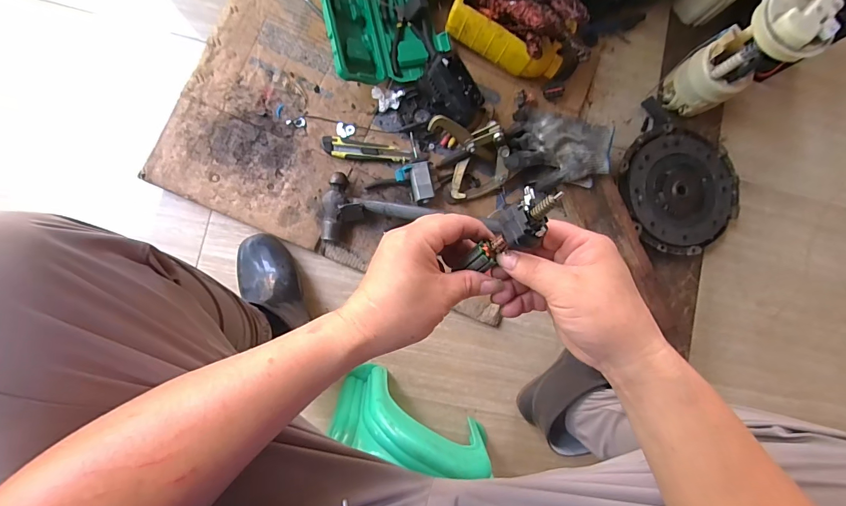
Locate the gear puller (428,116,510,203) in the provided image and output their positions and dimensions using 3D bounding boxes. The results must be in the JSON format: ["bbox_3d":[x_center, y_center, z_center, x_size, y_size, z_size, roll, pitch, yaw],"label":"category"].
[{"bbox_3d":[0.090,-0.175,0.683,0.126,0.100,0.131,0,86,-6],"label":"gear puller"}]

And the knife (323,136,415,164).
[{"bbox_3d":[-0.101,-0.186,0.708,0.164,0.021,0.037,6,86,-5],"label":"knife"}]

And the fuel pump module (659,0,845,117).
[{"bbox_3d":[0.559,-0.347,0.694,0.114,0.245,0.116,-35,90,-7],"label":"fuel pump module"}]

